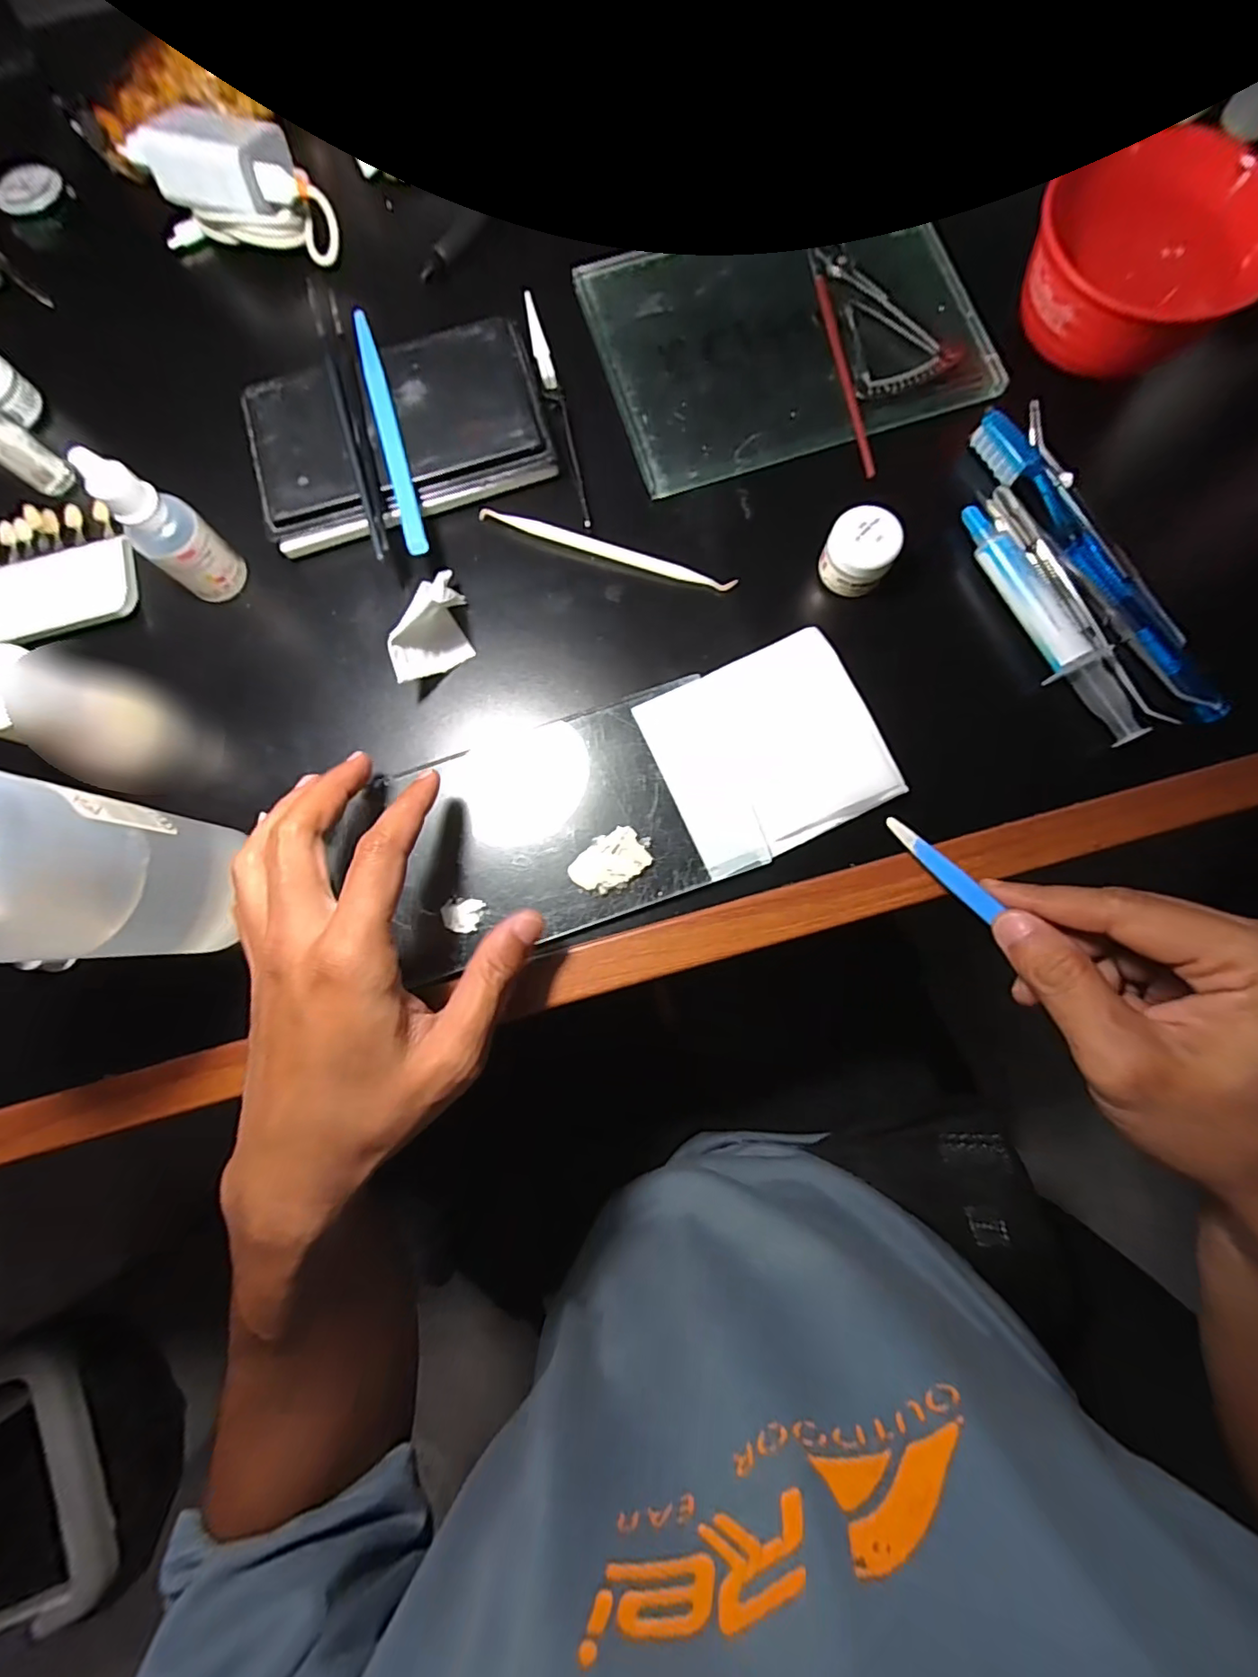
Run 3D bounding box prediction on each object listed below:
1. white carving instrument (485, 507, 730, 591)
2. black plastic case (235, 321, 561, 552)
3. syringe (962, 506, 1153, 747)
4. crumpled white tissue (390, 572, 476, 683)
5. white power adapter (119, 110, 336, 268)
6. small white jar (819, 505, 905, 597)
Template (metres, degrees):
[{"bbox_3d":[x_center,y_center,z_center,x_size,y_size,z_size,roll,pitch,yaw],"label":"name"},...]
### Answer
[{"bbox_3d":[-0.012,-0.153,0.294,0.138,0.004,0.009,18,83,5],"label":"white carving instrument"},{"bbox_3d":[-0.120,-0.215,0.296,0.152,0.024,0.092,-14,81,1],"label":"black plastic case"},{"bbox_3d":[0.208,-0.108,0.273,0.030,0.012,0.136,-29,82,-1],"label":"syringe"},{"bbox_3d":[-0.094,-0.103,0.274,0.022,0.037,0.060,20,83,5],"label":"crumpled white tissue"},{"bbox_3d":[-0.216,-0.367,0.311,0.113,0.043,0.049,10,83,4],"label":"white power adapter"},{"bbox_3d":[0.113,-0.141,0.277,0.032,0.029,0.030,0,82,3],"label":"small white jar"}]

